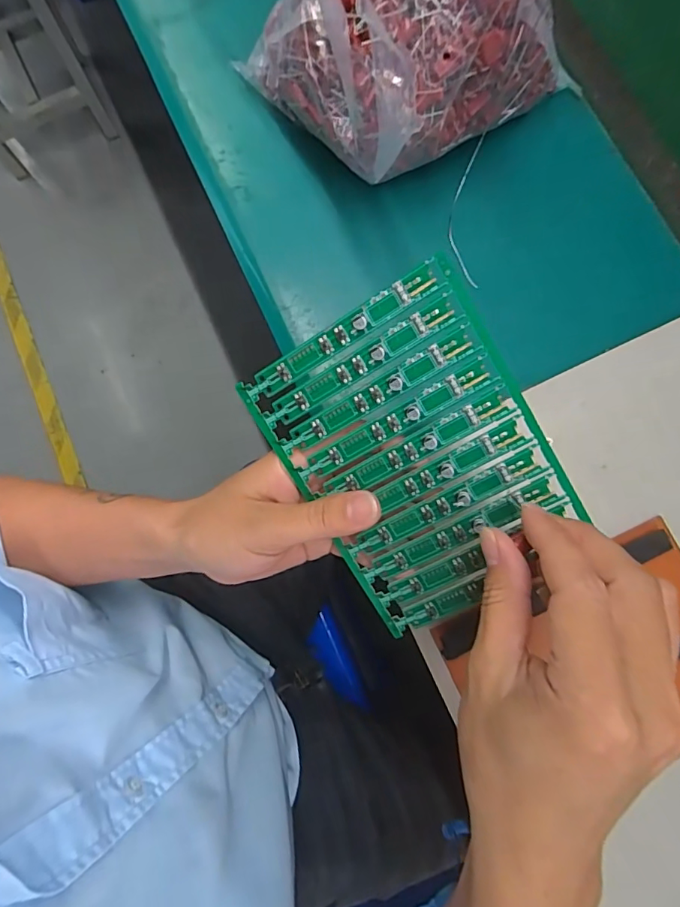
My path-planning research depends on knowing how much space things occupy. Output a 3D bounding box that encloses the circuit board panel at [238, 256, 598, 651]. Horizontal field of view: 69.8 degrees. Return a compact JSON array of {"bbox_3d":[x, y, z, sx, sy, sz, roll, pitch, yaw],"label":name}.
[{"bbox_3d":[0.038,0.005,0.249,0.119,0.004,0.159,-30,97,16],"label":"circuit board panel"}]

